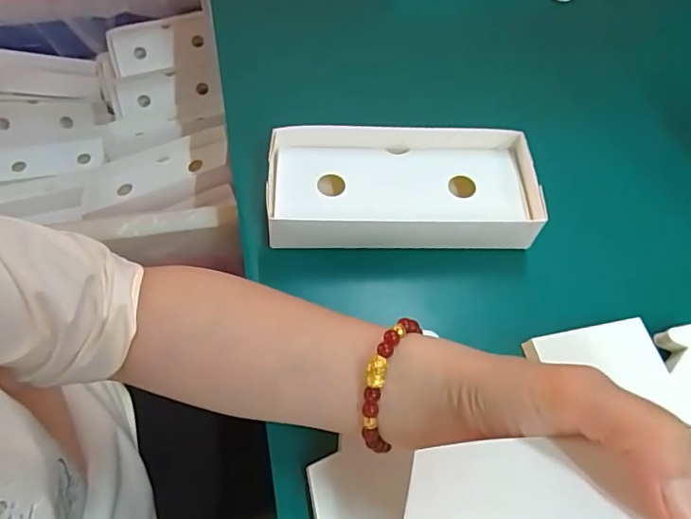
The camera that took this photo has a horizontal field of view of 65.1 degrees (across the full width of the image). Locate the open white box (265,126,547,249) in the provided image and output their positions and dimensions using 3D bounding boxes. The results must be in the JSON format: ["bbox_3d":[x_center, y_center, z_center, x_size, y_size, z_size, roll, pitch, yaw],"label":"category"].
[{"bbox_3d":[0.039,-0.051,0.389,0.184,0.037,0.084,0,59,-3],"label":"open white box"}]

